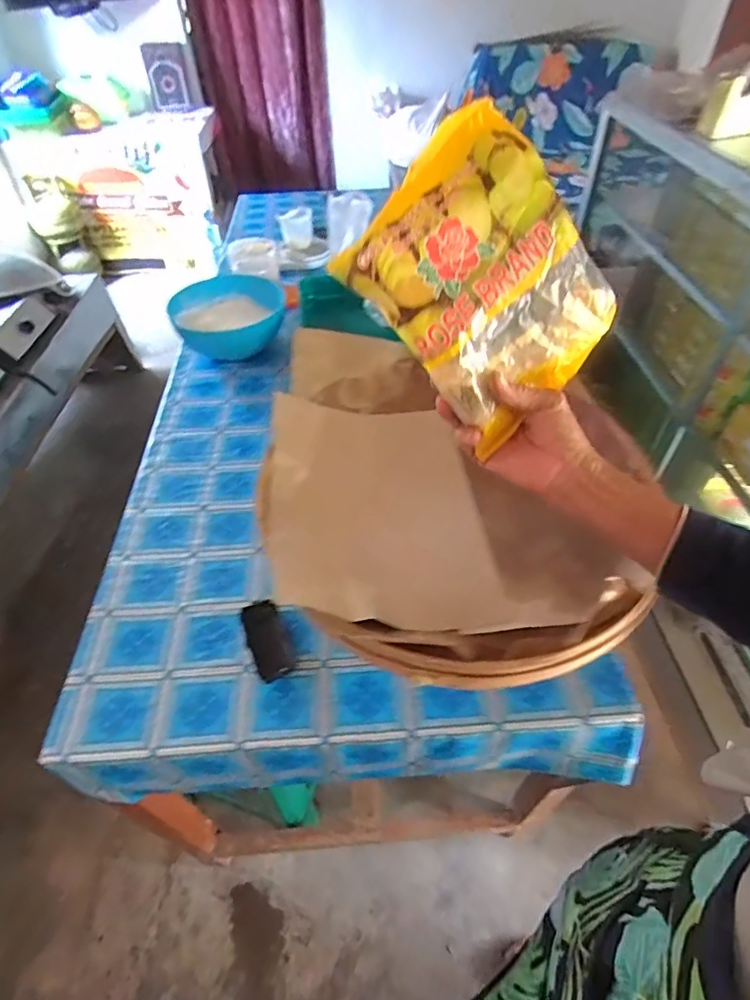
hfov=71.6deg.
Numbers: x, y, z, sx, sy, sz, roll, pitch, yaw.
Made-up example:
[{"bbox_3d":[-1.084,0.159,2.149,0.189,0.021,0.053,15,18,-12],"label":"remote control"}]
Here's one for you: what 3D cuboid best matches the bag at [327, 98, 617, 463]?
[{"bbox_3d":[0.089,-0.161,0.395,0.151,0.197,0.035,-46,22,6],"label":"bag"}]

